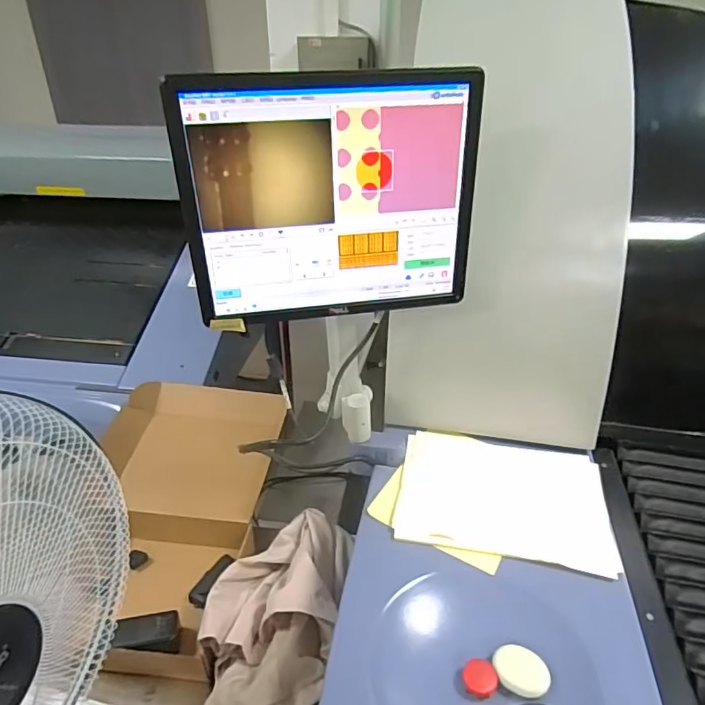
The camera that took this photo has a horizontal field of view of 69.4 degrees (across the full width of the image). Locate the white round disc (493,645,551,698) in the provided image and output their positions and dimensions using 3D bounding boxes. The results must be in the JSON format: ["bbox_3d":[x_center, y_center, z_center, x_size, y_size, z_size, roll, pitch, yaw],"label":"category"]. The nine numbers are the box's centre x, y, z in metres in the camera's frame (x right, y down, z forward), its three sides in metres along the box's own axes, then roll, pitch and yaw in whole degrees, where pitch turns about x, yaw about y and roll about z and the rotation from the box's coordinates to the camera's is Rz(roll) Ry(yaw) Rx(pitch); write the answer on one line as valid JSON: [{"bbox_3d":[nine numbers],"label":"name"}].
[{"bbox_3d":[0.198,0.371,0.595,0.062,0.008,0.048,15,35,24],"label":"white round disc"}]

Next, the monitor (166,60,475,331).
[{"bbox_3d":[-0.023,-0.184,0.655,0.371,0.295,0.041,-7,32,-10],"label":"monitor"}]

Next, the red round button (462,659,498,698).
[{"bbox_3d":[0.149,0.379,0.592,0.038,0.009,0.038,-1,31,0],"label":"red round button"}]

